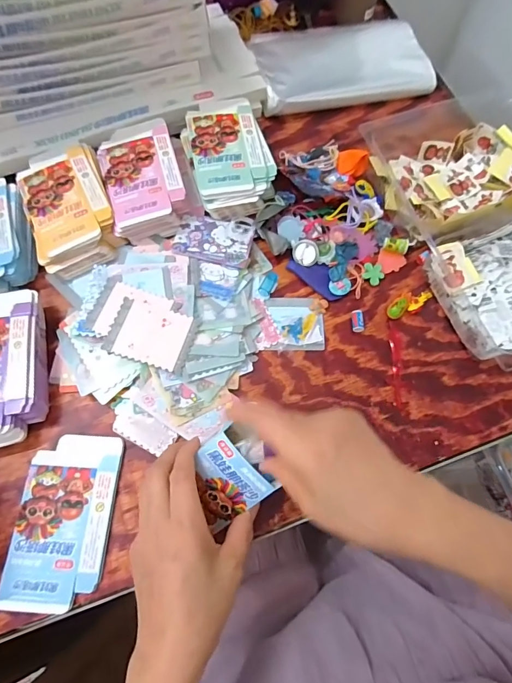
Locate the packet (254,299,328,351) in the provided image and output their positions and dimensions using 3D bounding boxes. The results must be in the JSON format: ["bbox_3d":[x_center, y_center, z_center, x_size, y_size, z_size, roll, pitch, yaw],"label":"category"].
[{"bbox_3d":[0.040,-0.020,0.446,0.076,0.009,0.062,-1,70,-1],"label":"packet"}]

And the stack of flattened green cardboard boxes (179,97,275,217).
[{"bbox_3d":[-0.035,-0.233,0.500,0.097,0.031,0.155,-17,71,-7],"label":"stack of flattened green cardboard boxes"}]

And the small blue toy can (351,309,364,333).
[{"bbox_3d":[0.114,-0.023,0.448,0.013,0.010,0.026,-1,70,-1],"label":"small blue toy can"}]

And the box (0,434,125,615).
[{"bbox_3d":[-0.178,0.164,0.374,0.085,0.009,0.148,4,70,1],"label":"box"}]

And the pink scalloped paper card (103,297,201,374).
[{"bbox_3d":[-0.109,-0.007,0.421,0.083,0.006,0.063,16,70,5],"label":"pink scalloped paper card"}]

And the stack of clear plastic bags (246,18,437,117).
[{"bbox_3d":[0.123,-0.406,0.578,0.247,0.031,0.147,-12,71,-5],"label":"stack of clear plastic bags"}]

